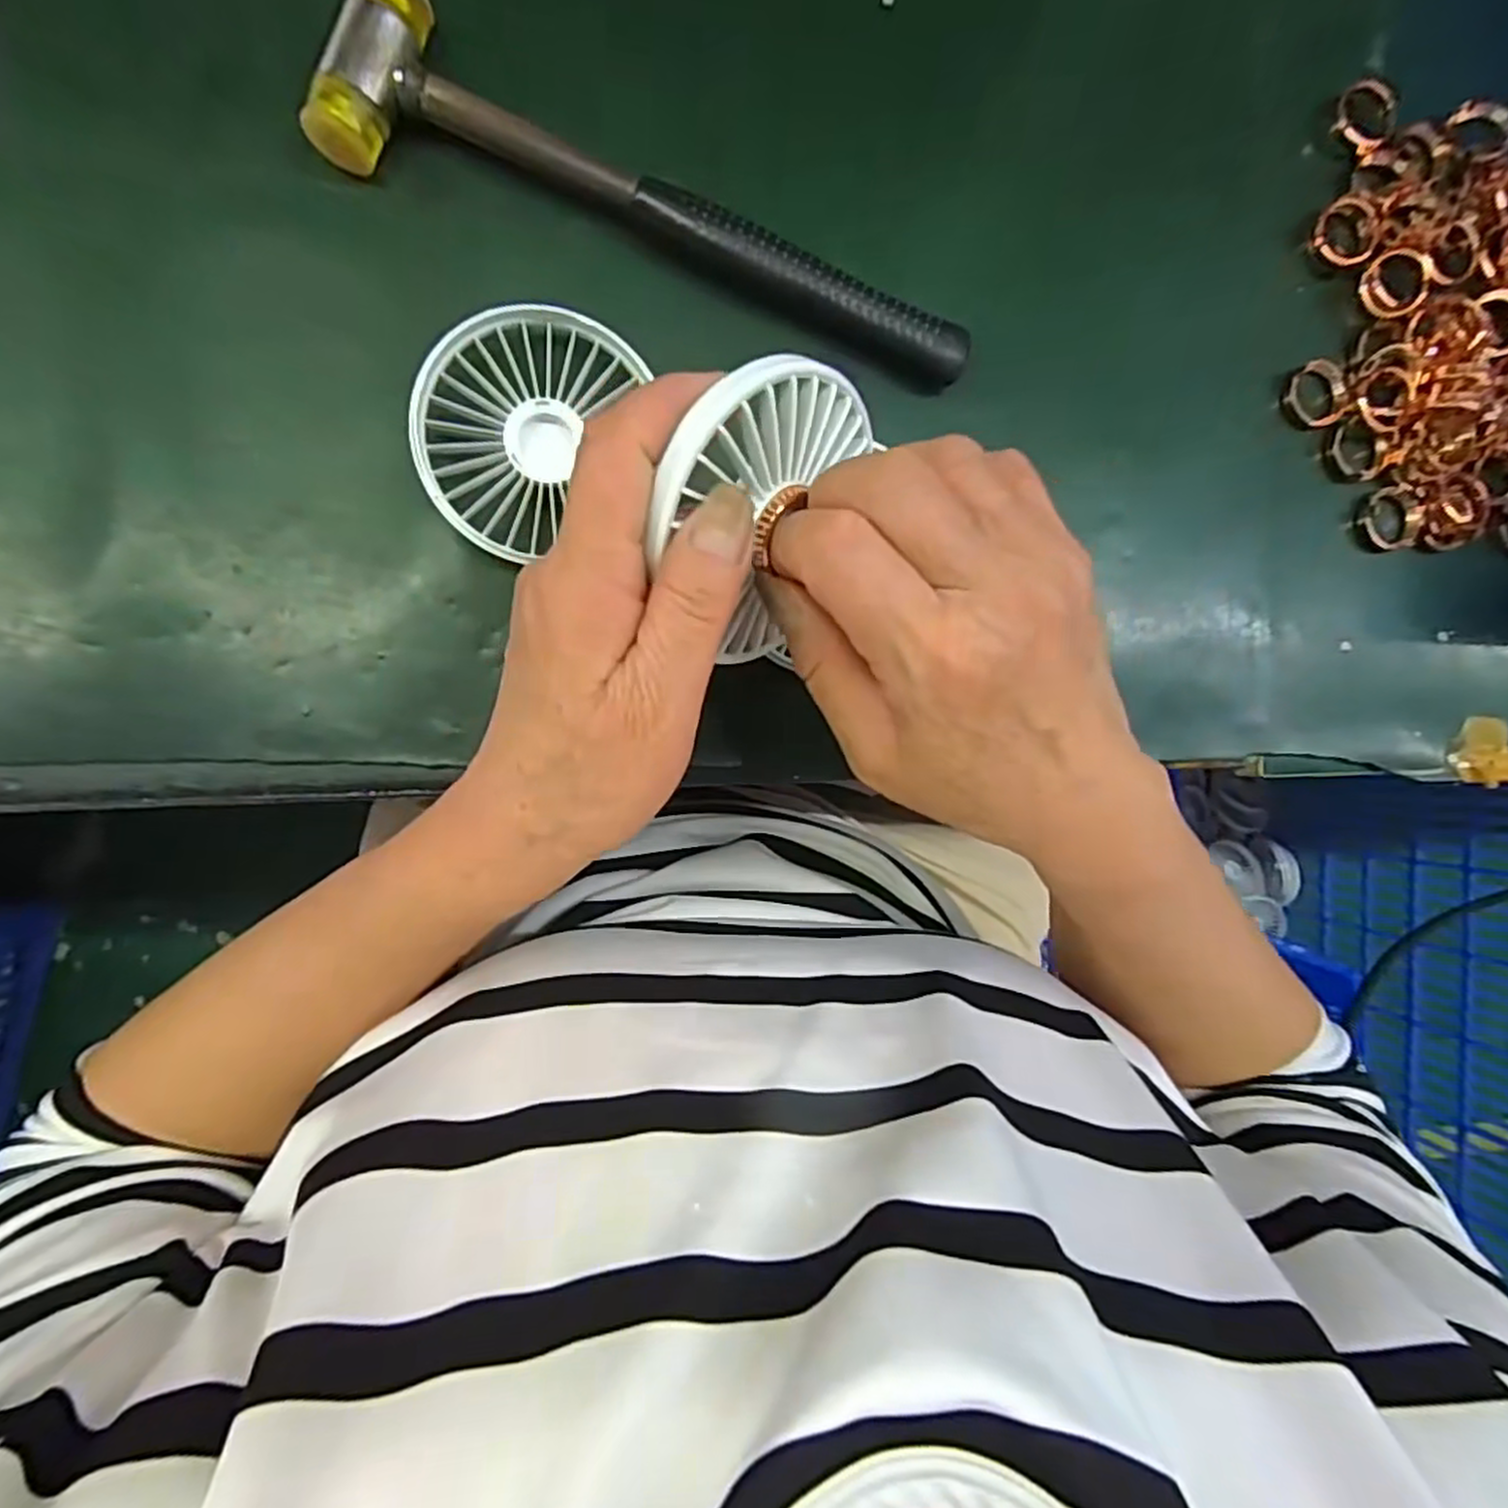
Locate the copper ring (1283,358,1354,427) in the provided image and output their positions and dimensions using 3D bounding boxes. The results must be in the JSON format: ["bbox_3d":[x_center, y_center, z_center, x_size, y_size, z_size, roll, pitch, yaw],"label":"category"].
[{"bbox_3d":[0.245,-0.156,0.335,0.026,0.010,0.028,0,91,-8],"label":"copper ring"}]

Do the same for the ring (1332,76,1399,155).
[{"bbox_3d":[0.265,-0.277,0.334,0.027,0.012,0.022,46,114,1],"label":"ring"}]

